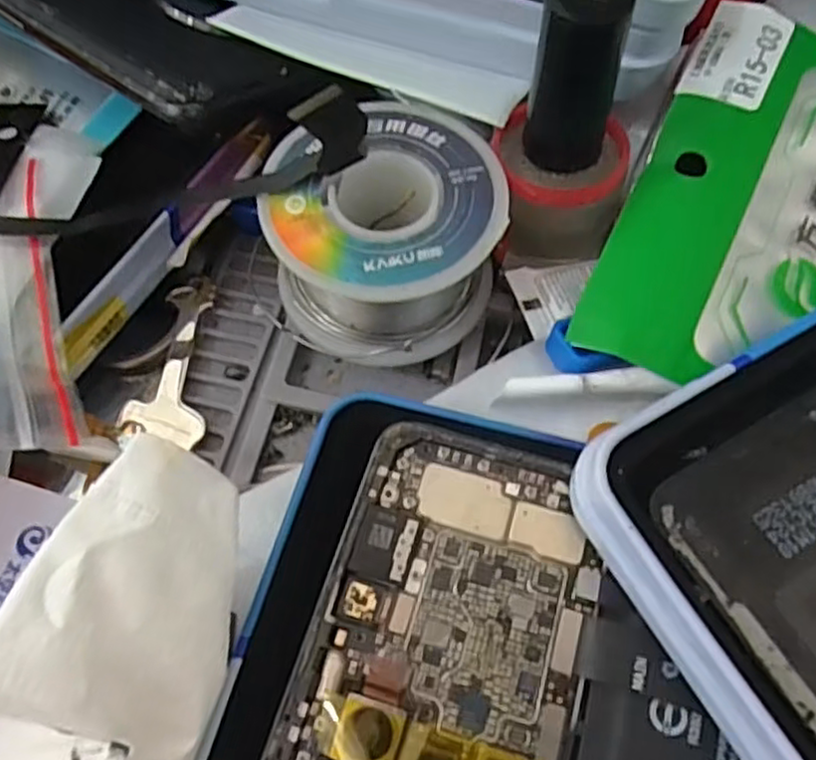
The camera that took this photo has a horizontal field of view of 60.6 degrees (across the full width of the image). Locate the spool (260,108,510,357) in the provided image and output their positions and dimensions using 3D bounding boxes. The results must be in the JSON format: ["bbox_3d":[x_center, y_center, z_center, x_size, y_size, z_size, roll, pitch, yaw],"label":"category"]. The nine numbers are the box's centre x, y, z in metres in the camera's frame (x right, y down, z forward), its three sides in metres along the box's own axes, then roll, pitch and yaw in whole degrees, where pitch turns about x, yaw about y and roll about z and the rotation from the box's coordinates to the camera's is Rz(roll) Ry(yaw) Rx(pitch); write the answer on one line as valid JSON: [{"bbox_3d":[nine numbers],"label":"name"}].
[{"bbox_3d":[-0.005,-0.033,0.166,0.051,0.033,0.049,1,62,-2],"label":"spool"}]

